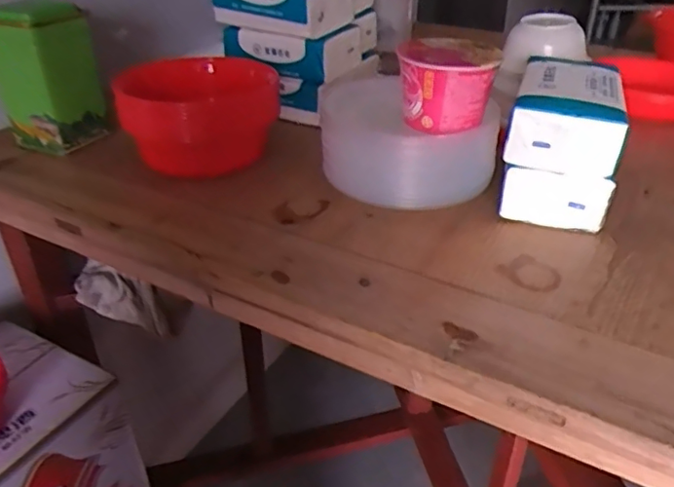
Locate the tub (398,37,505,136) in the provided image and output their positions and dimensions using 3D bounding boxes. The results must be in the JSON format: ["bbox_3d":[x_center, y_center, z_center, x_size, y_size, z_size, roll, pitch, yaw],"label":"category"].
[{"bbox_3d":[0.109,-0.160,0.575,0.095,0.068,0.100,1,33,2],"label":"tub"}]

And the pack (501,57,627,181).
[{"bbox_3d":[0.216,-0.127,0.550,0.094,0.060,0.154,10,35,16],"label":"pack"}]

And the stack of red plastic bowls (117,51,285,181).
[{"bbox_3d":[-0.161,-0.148,0.671,0.172,0.095,0.159,-13,34,-19],"label":"stack of red plastic bowls"}]

